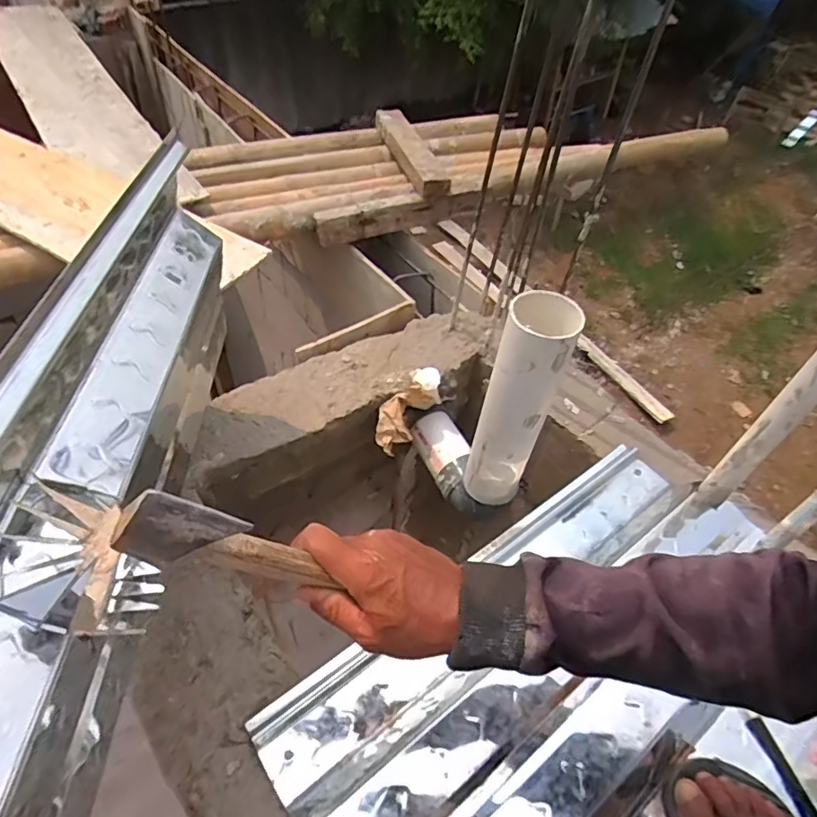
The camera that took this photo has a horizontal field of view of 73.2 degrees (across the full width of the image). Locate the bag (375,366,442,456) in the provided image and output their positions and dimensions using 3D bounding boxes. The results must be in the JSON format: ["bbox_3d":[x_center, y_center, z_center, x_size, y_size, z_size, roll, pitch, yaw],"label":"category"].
[{"bbox_3d":[-0.002,-0.002,0.849,0.057,0.049,0.146,34,79,22],"label":"bag"}]

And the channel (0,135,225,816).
[{"bbox_3d":[-0.216,0.001,0.395,0.070,0.164,0.559,1,46,-4],"label":"channel"}]

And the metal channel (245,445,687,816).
[{"bbox_3d":[0.107,0.212,0.641,0.593,0.039,0.111,-29,57,-26],"label":"metal channel"}]

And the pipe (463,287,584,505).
[{"bbox_3d":[0.130,0.004,0.668,0.072,0.297,0.072,28,52,18],"label":"pipe"}]

